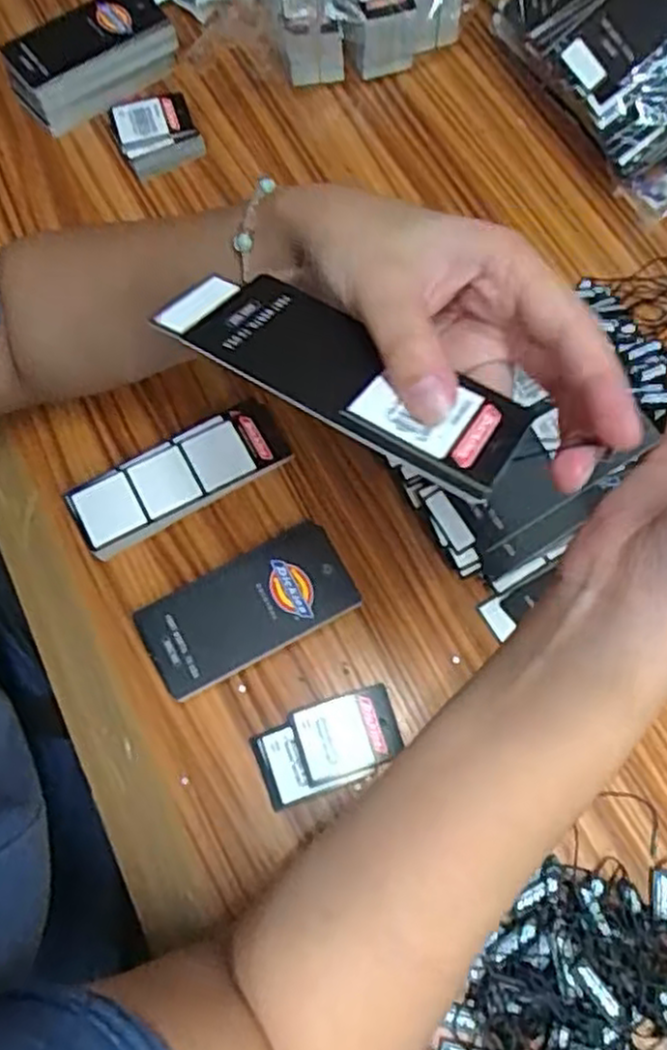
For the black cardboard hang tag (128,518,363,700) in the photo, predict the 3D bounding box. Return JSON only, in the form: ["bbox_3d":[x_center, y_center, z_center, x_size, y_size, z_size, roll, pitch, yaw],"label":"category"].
[{"bbox_3d":[-0.045,0.046,0.397,0.108,0.023,0.052,-27,71,-10],"label":"black cardboard hang tag"}]

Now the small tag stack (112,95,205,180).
[{"bbox_3d":[-0.121,-0.268,0.514,0.051,0.022,0.051,-23,71,-8],"label":"small tag stack"}]

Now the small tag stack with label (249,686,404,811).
[{"bbox_3d":[-0.002,0.113,0.383,0.073,0.010,0.042,-18,70,-7],"label":"small tag stack with label"}]

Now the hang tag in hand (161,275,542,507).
[{"bbox_3d":[0.005,-0.049,0.238,0.115,0.006,0.051,26,49,9],"label":"hang tag in hand"}]

